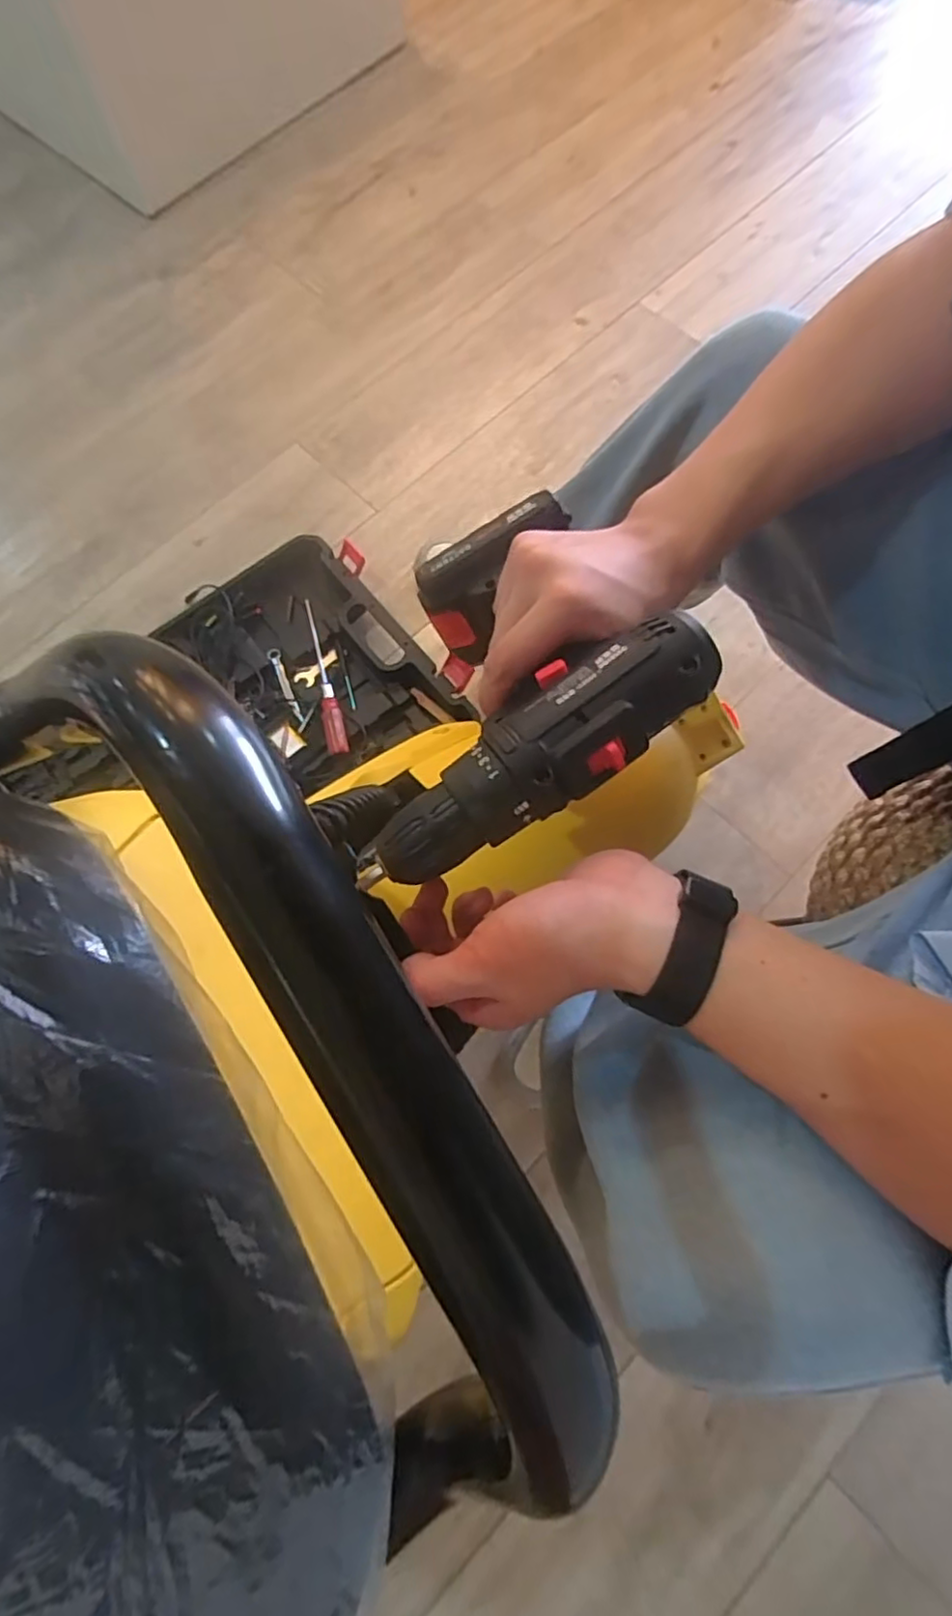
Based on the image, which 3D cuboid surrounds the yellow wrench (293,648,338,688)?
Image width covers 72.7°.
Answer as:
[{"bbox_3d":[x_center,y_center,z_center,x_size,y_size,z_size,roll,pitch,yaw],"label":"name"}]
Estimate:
[{"bbox_3d":[-0.223,-0.197,0.920,0.072,0.007,0.029,-41,75,-9],"label":"yellow wrench"}]

